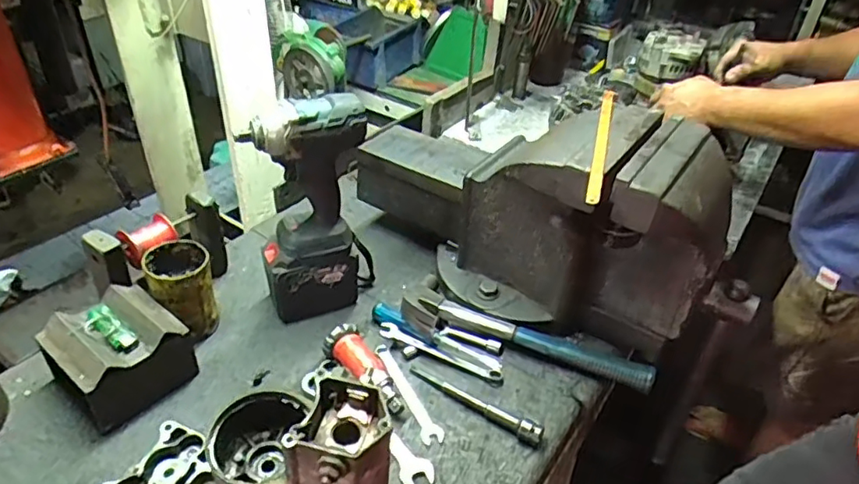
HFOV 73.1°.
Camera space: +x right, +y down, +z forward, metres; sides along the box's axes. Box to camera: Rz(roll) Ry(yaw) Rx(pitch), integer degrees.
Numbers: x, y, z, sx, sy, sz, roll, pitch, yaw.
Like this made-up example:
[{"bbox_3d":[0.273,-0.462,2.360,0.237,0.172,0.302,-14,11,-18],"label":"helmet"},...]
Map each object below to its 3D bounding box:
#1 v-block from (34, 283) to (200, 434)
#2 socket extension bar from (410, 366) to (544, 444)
[{"bbox_3d":[-0.355,0.129,0.669,0.123,0.090,0.122,28,43,29],"label":"v-block"},{"bbox_3d":[0.053,0.184,0.688,0.176,0.024,0.020,25,42,26],"label":"socket extension bar"}]

